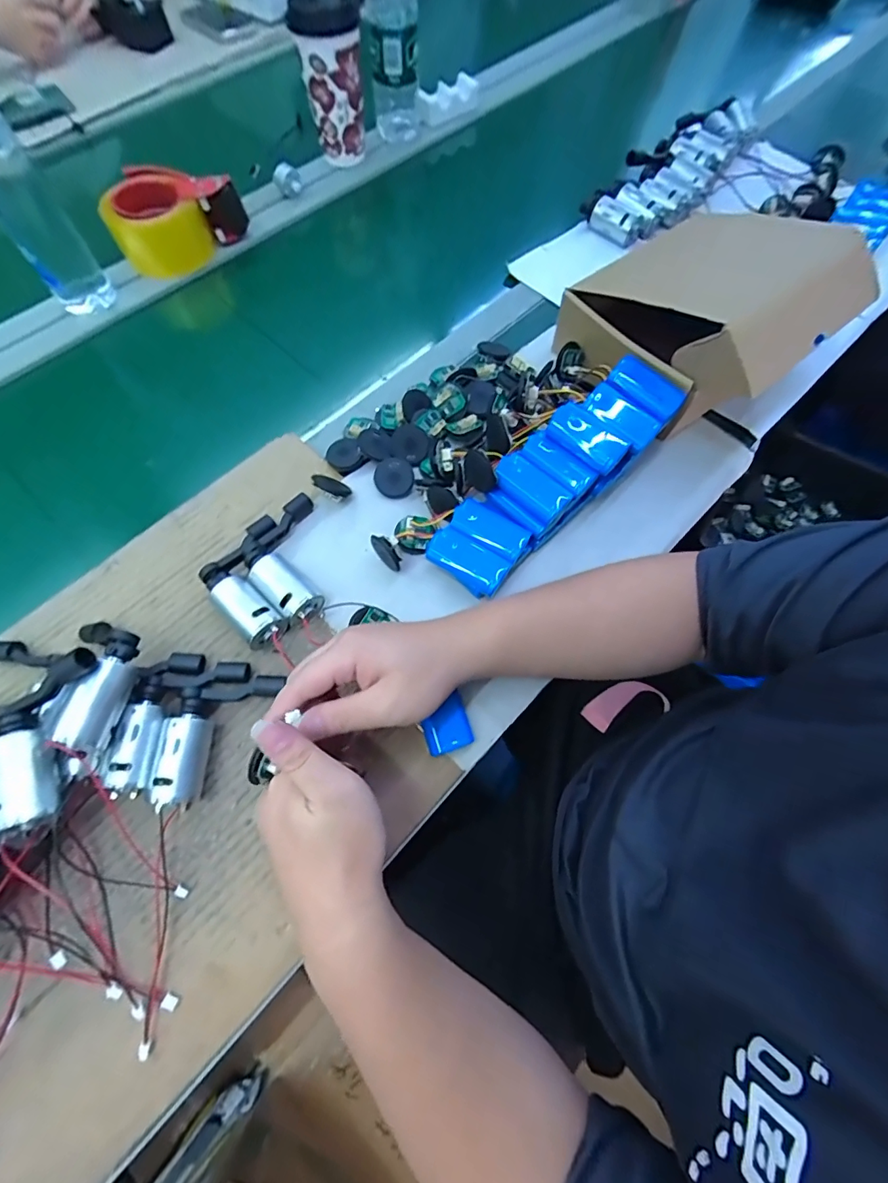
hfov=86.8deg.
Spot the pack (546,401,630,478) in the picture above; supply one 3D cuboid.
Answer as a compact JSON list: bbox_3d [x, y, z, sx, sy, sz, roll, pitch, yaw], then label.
[{"bbox_3d":[0.126,-0.134,0.414,0.068,0.024,0.035,36,72,13],"label":"pack"}]

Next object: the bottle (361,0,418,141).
[{"bbox_3d":[-0.066,-0.732,0.609,0.066,0.224,0.053,-1,68,-1],"label":"bottle"}]

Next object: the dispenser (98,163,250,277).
[{"bbox_3d":[-0.337,-0.466,0.578,0.151,0.069,0.098,-40,73,-15],"label":"dispenser"}]

